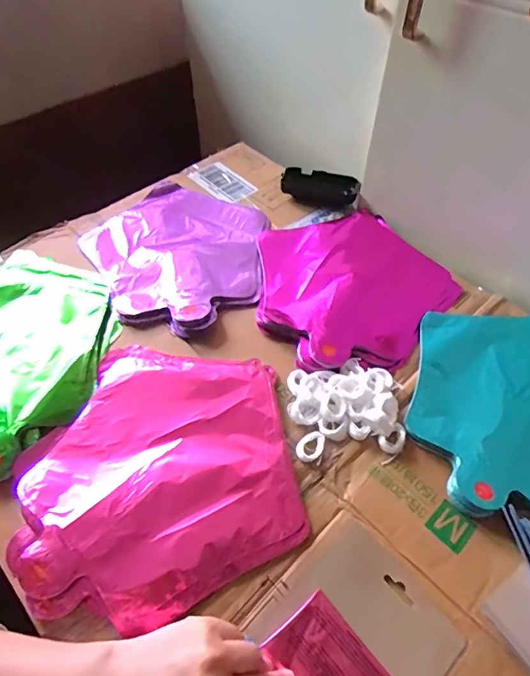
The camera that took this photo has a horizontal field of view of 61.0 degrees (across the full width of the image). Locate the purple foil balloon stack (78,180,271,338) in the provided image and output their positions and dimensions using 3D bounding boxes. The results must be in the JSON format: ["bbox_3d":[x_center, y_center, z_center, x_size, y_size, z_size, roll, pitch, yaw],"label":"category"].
[{"bbox_3d":[-0.107,-0.114,0.574,0.238,0.024,0.230,28,58,17],"label":"purple foil balloon stack"}]

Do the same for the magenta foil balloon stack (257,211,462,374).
[{"bbox_3d":[0.096,-0.070,0.546,0.233,0.027,0.232,-31,61,-22],"label":"magenta foil balloon stack"}]

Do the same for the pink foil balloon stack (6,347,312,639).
[{"bbox_3d":[-0.096,0.109,0.408,0.237,0.012,0.244,-8,55,-7],"label":"pink foil balloon stack"}]

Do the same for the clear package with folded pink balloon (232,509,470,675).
[{"bbox_3d":[0.048,0.239,0.332,0.176,0.017,0.129,-35,62,-24],"label":"clear package with folded pink balloon"}]

